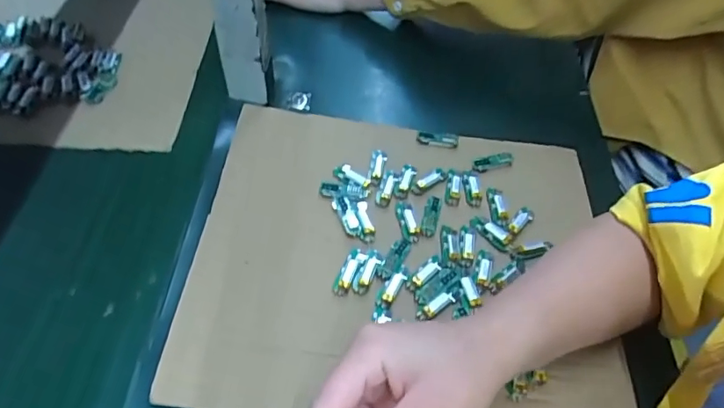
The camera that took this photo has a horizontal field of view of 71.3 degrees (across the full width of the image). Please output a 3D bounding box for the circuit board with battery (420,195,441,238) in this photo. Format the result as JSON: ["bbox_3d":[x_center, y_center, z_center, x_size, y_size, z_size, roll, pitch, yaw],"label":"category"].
[{"bbox_3d":[0.063,0.010,0.453,0.014,0.004,0.044,15,54,5],"label":"circuit board with battery"}]

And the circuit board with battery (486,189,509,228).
[{"bbox_3d":[0.125,0.000,0.465,0.015,0.006,0.044,4,54,-4],"label":"circuit board with battery"}]

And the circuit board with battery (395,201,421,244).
[{"bbox_3d":[0.040,0.014,0.447,0.015,0.006,0.043,-6,55,-11],"label":"circuit board with battery"}]

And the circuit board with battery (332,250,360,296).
[{"bbox_3d":[-0.011,0.053,0.409,0.013,0.007,0.046,20,55,9],"label":"circuit board with battery"}]

